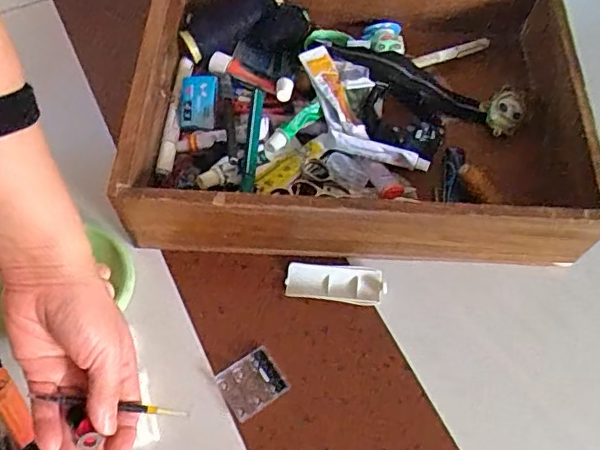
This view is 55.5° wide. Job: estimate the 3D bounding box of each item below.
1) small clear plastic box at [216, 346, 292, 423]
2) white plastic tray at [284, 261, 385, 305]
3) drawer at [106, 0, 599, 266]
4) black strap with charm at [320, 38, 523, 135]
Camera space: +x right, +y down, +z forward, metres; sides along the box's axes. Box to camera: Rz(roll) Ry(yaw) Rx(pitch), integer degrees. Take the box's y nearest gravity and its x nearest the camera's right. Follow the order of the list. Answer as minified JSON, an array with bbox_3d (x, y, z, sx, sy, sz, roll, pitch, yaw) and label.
[{"bbox_3d":[-0.040,0.132,0.476,0.050,0.005,0.043,-31,67,-17],"label":"small clear plastic box"},{"bbox_3d":[0.032,0.052,0.516,0.087,0.008,0.037,8,61,2],"label":"white plastic tray"},{"bbox_3d":[0.057,-0.122,0.565,0.405,0.097,0.307,3,61,0],"label":"drawer"},{"bbox_3d":[0.125,-0.143,0.591,0.212,0.033,0.042,20,63,9],"label":"black strap with charm"}]

